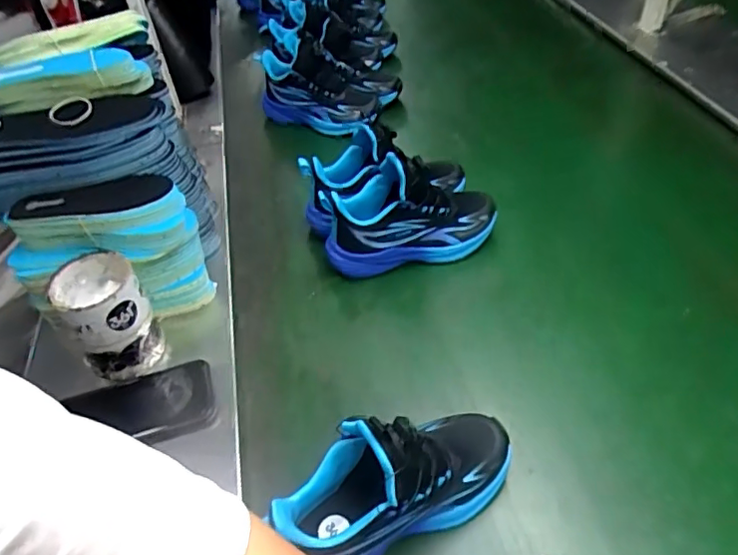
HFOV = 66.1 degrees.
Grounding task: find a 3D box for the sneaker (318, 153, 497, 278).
[{"bbox_3d":[0.050,-0.083,0.709,0.218,0.127,0.085,-11,45,-6],"label":"sneaker"}]

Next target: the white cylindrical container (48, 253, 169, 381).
[{"bbox_3d":[-0.275,0.041,0.605,0.075,0.110,0.085,-23,47,-17],"label":"white cylindrical container"}]

